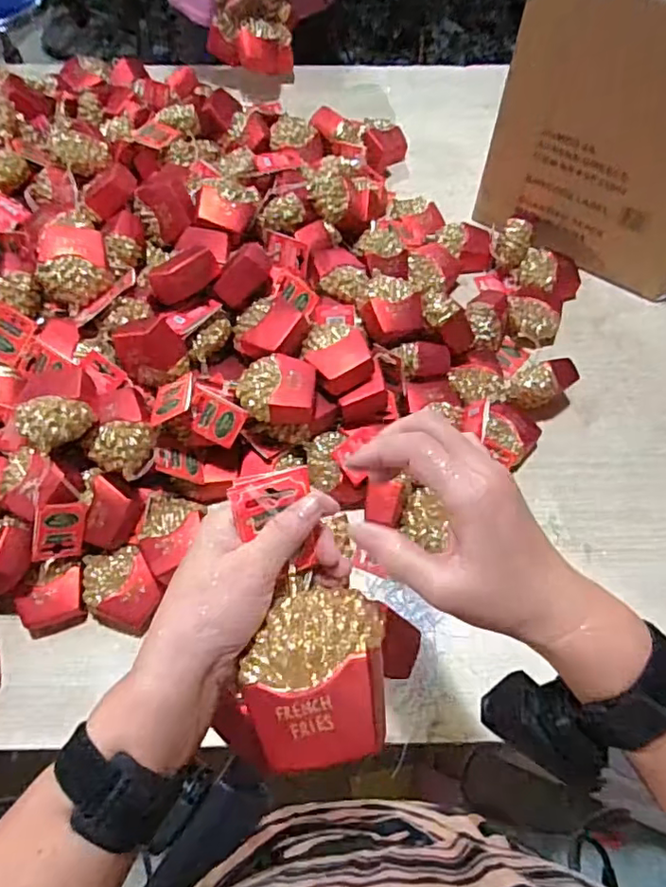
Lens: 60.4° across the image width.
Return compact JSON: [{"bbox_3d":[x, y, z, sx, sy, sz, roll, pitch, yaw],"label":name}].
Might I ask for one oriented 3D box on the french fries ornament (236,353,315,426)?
[{"bbox_3d":[-0.060,-0.058,0.608,0.081,0.028,0.075,3,61,2],"label":"french fries ornament"}]

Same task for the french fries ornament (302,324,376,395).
[{"bbox_3d":[0.003,-0.099,0.637,0.067,0.029,0.078,-28,65,-15],"label":"french fries ornament"}]

